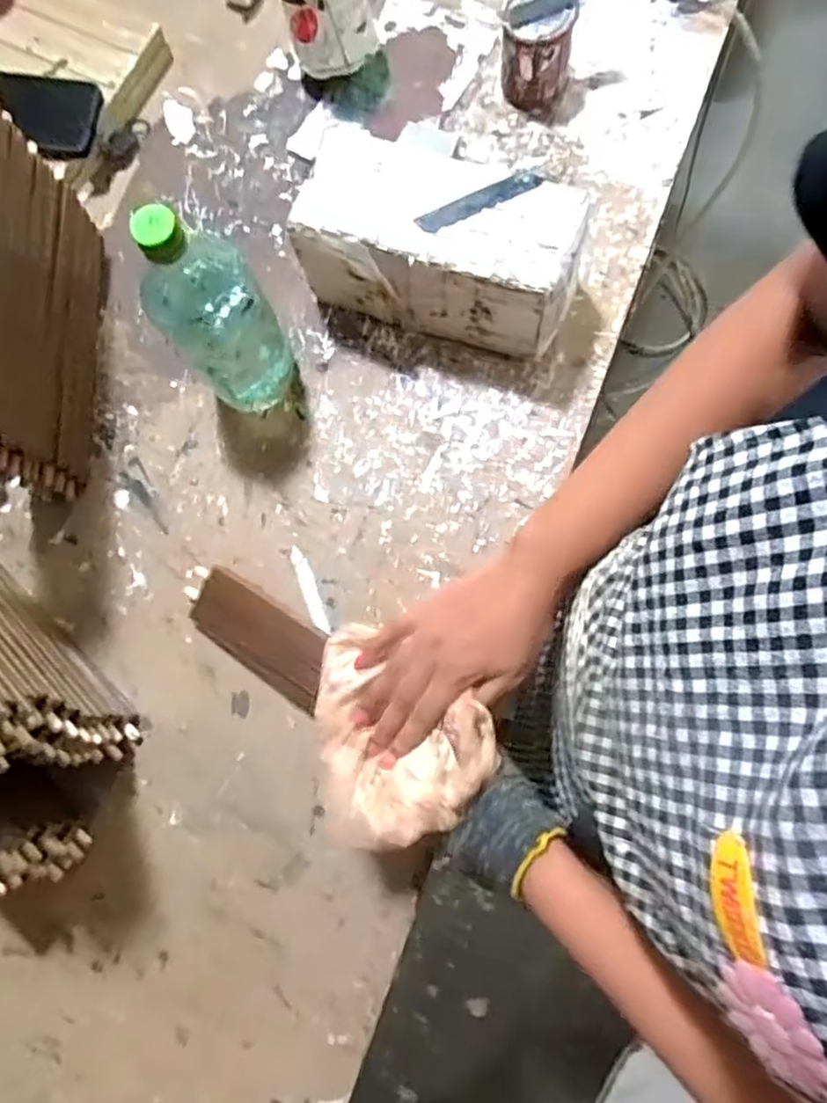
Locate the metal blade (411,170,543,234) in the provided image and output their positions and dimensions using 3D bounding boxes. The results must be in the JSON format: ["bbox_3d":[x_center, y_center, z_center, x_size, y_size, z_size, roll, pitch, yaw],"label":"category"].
[{"bbox_3d":[0.049,-0.268,0.509,0.096,0.005,0.020,-19,80,8],"label":"metal blade"}]

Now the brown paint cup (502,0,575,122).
[{"bbox_3d":[0.114,-0.470,0.620,0.063,0.073,0.066,0,79,1],"label":"brown paint cup"}]

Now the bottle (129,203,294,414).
[{"bbox_3d":[-0.152,-0.180,0.516,0.080,0.203,0.073,0,79,1],"label":"bottle"}]

